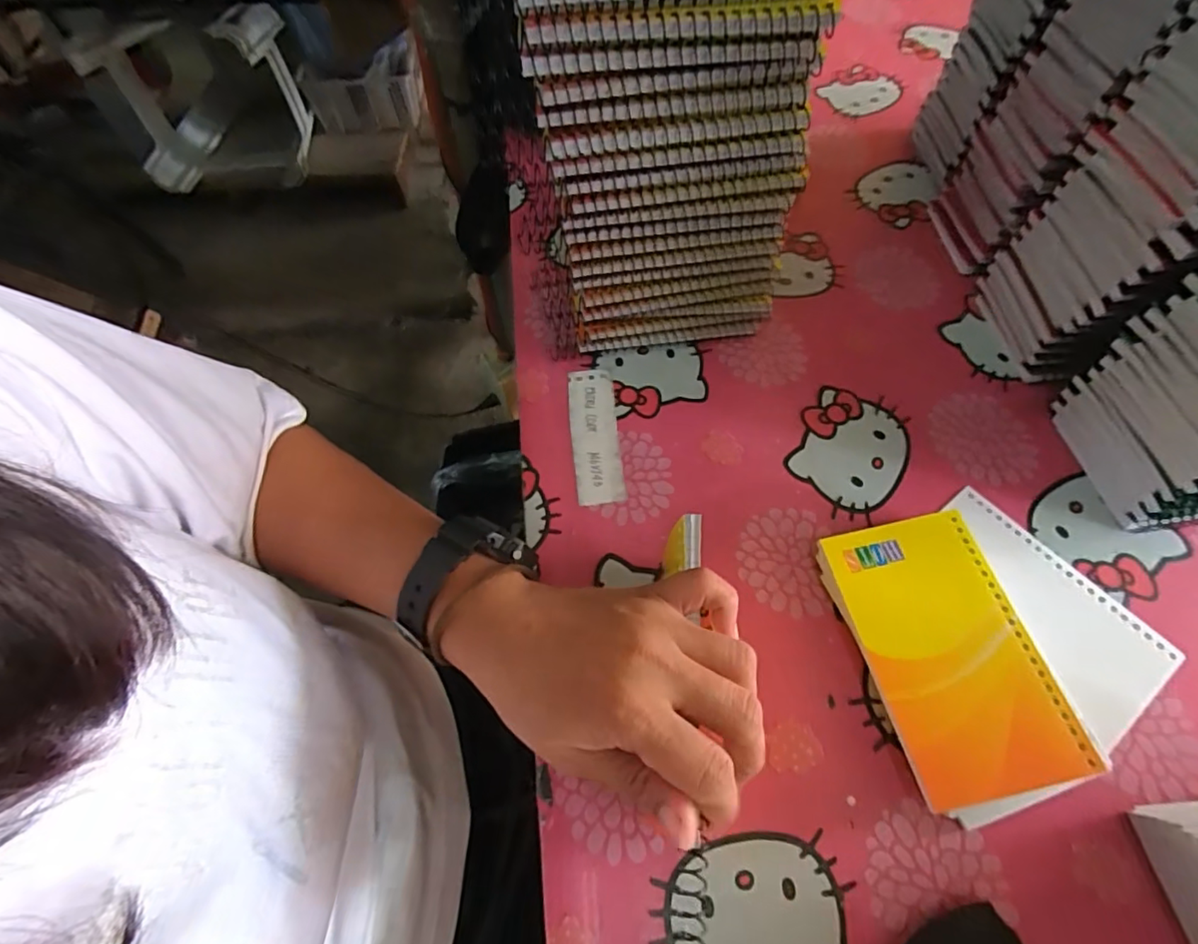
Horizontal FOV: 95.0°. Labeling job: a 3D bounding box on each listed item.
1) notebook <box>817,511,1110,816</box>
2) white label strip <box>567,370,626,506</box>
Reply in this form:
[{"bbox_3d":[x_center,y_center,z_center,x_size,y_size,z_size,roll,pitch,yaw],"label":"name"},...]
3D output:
[{"bbox_3d":[0.173,0.086,0.273,0.082,0.005,0.129,-15,61,0],"label":"notebook"},{"bbox_3d":[-0.003,-0.027,0.375,0.031,0.004,0.104,-6,62,0],"label":"white label strip"}]

